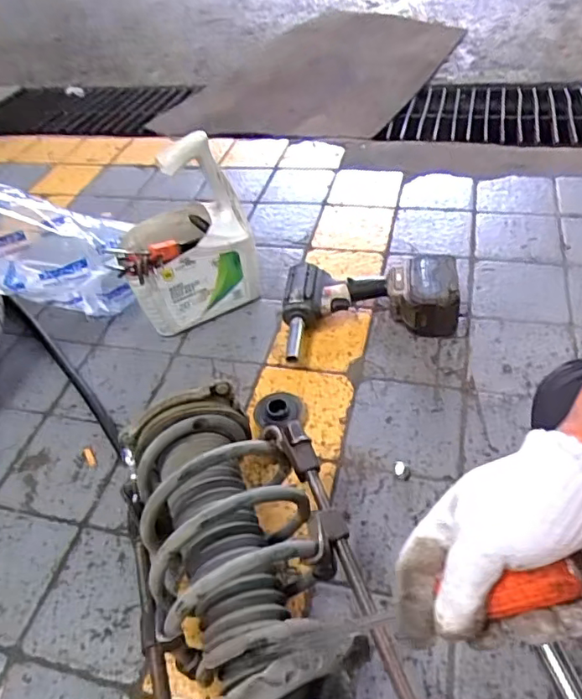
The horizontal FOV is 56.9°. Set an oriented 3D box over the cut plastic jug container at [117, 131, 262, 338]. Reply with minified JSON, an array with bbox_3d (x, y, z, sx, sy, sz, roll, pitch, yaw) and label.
[{"bbox_3d":[-0.183,-0.193,0.891,0.210,0.267,0.144,-23,46,-11],"label":"cut plastic jug container"}]

